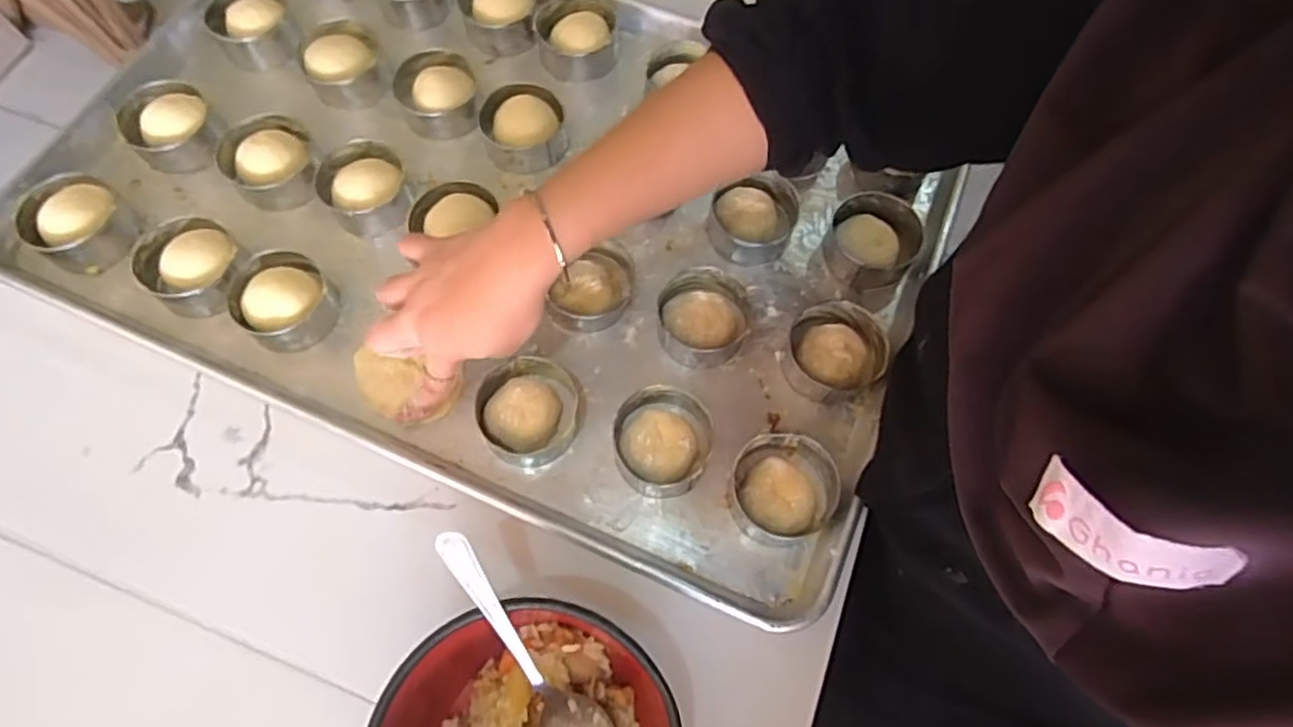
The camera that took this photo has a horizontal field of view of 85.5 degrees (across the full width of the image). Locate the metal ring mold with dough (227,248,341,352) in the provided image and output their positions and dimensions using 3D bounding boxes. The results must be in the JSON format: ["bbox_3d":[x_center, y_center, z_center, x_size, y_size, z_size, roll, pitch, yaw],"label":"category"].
[{"bbox_3d":[-0.244,-0.044,0.468,0.064,0.034,0.059,1,68,-1],"label":"metal ring mold with dough"}]

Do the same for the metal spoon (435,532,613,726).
[{"bbox_3d":[-0.057,0.148,0.350,0.033,0.018,0.159,-29,106,-11],"label":"metal spoon"}]

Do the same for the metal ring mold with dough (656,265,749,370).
[{"bbox_3d":[0.039,-0.032,0.465,0.060,0.023,0.062,-2,68,-3],"label":"metal ring mold with dough"}]

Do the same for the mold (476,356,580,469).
[{"bbox_3d":[-0.075,0.027,0.442,0.060,0.026,0.067,-6,68,-4],"label":"mold"}]

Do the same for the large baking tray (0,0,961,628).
[{"bbox_3d":[-0.114,-0.131,0.499,0.622,0.034,0.392,25,69,8],"label":"large baking tray"}]

